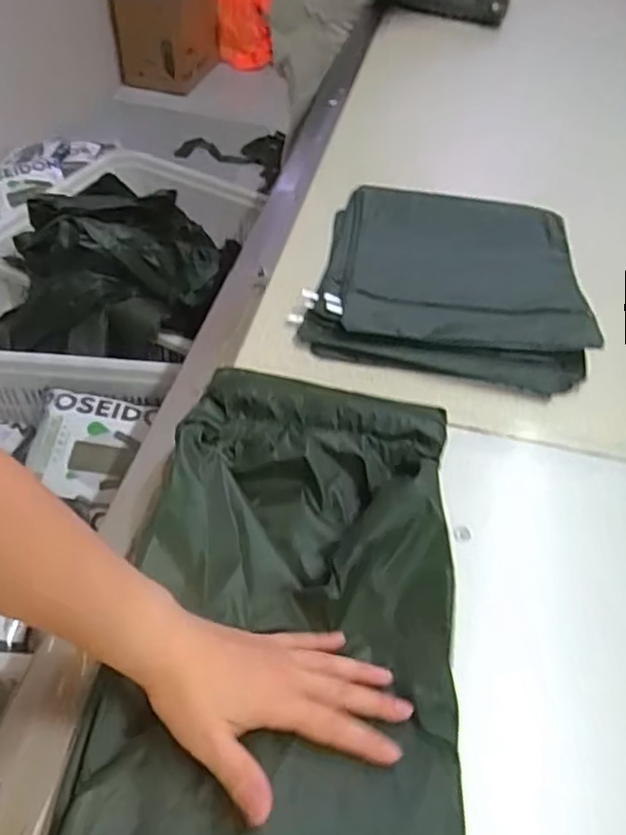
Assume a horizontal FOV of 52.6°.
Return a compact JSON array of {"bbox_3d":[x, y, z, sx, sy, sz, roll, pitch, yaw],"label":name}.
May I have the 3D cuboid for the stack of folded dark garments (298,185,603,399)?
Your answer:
[{"bbox_3d":[0.164,-0.179,0.755,0.299,0.036,0.359,12,48,5],"label":"stack of folded dark garments"}]

